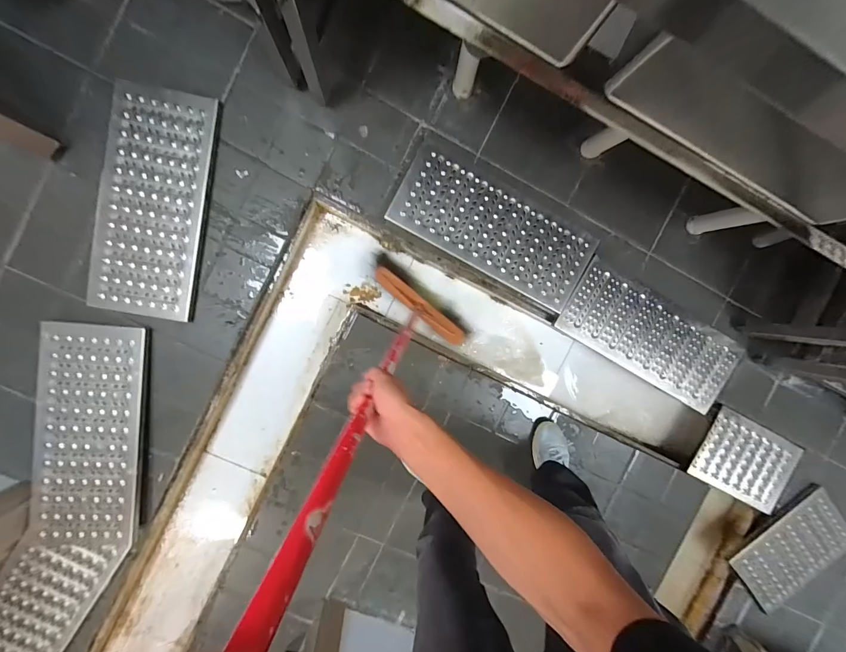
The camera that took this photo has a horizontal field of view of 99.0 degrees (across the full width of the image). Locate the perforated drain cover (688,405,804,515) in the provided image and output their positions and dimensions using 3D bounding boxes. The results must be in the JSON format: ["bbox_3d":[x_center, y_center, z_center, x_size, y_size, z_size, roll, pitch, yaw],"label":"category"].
[{"bbox_3d":[0.996,0.416,1.113,0.297,0.020,0.225,28,93,0],"label":"perforated drain cover"}]

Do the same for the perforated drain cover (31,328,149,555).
[{"bbox_3d":[-0.848,0.278,0.913,0.234,0.025,0.554,3,93,-7],"label":"perforated drain cover"}]

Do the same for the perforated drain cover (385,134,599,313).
[{"bbox_3d":[0.200,-0.277,0.998,0.554,0.034,0.245,27,90,-7],"label":"perforated drain cover"}]

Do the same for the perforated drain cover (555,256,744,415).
[{"bbox_3d":[0.668,0.034,1.051,0.538,0.041,0.222,31,90,-7],"label":"perforated drain cover"}]

